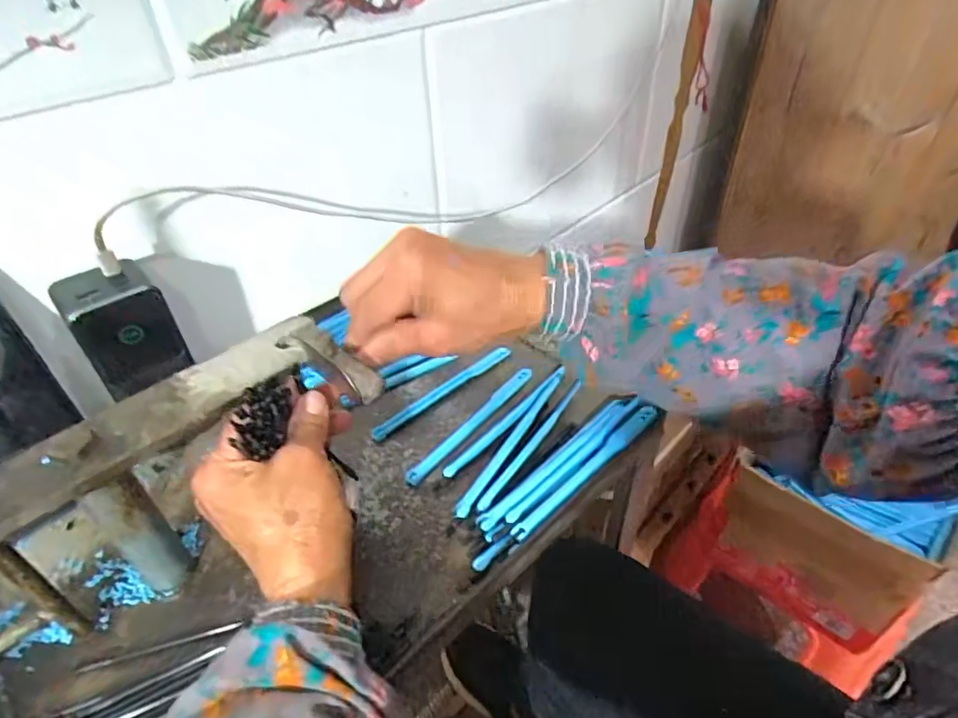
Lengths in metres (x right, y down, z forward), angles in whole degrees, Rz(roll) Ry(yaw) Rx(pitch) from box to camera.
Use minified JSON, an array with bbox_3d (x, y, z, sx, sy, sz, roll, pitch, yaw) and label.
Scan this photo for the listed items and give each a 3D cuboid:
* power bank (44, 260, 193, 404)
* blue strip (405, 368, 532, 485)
[{"bbox_3d":[-0.233,-0.019,0.355,0.059,0.069,0.047,-32,49,-31],"label":"power bank"},{"bbox_3d":[-0.004,0.048,0.423,0.013,0.004,0.142,27,48,29],"label":"blue strip"}]

